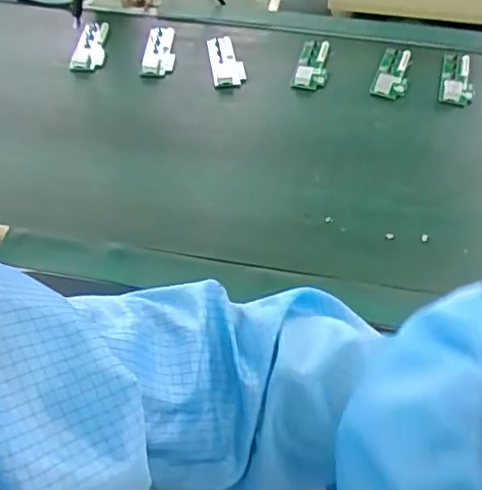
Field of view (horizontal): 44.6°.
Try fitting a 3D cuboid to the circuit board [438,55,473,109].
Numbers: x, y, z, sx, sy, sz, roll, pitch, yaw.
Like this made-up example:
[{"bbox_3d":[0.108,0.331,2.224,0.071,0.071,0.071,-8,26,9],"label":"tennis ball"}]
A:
[{"bbox_3d":[0.258,-0.199,0.702,0.038,0.008,0.104,13,51,11],"label":"circuit board"}]

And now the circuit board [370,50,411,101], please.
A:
[{"bbox_3d":[0.182,-0.207,0.703,0.039,0.012,0.107,15,52,13],"label":"circuit board"}]

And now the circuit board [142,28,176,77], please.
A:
[{"bbox_3d":[-0.100,-0.243,0.735,0.038,0.014,0.101,1,50,1],"label":"circuit board"}]

